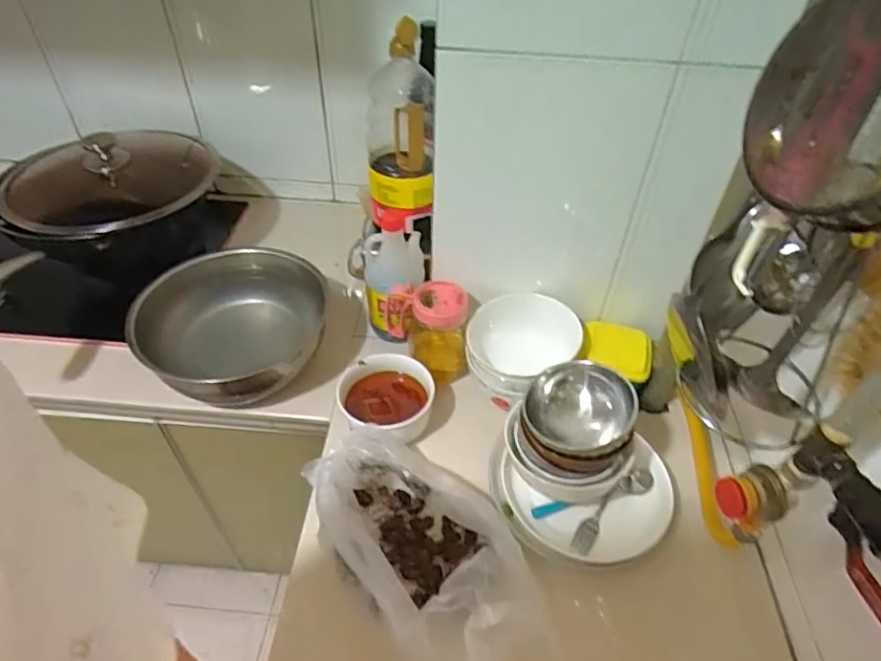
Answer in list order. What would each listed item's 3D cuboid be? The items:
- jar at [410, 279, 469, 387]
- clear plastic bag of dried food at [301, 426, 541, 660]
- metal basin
[{"bbox_3d":[-0.001,0.008,0.799,0.077,0.146,0.071,2,45,0],"label":"jar"},{"bbox_3d":[-0.021,0.226,0.618,0.155,0.095,0.269,-29,53,-27],"label":"clear plastic bag of dried food"},{"bbox_3d":[-0.303,0.005,0.817,0.255,0.106,0.252,-1,45,-3],"label":"metal basin"}]

